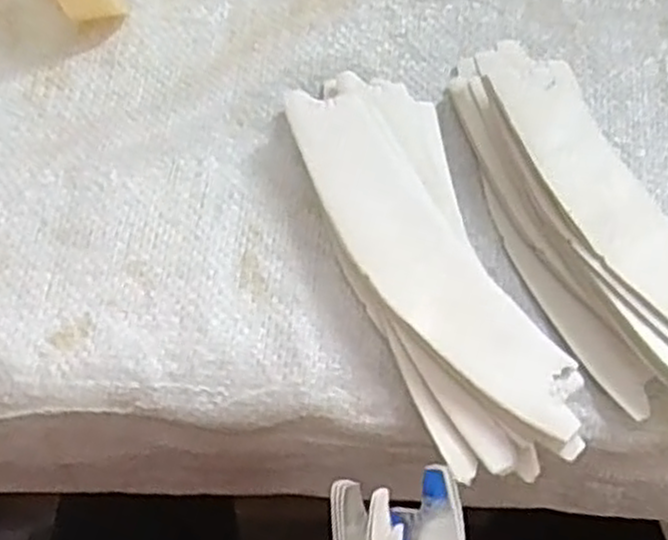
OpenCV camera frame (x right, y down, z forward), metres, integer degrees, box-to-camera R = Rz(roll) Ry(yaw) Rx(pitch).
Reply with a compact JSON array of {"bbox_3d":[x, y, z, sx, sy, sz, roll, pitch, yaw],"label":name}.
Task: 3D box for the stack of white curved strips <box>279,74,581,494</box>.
[{"bbox_3d":[0.032,-0.005,0.283,0.055,0.028,0.161,-19,69,-8],"label":"stack of white curved strips"}]

